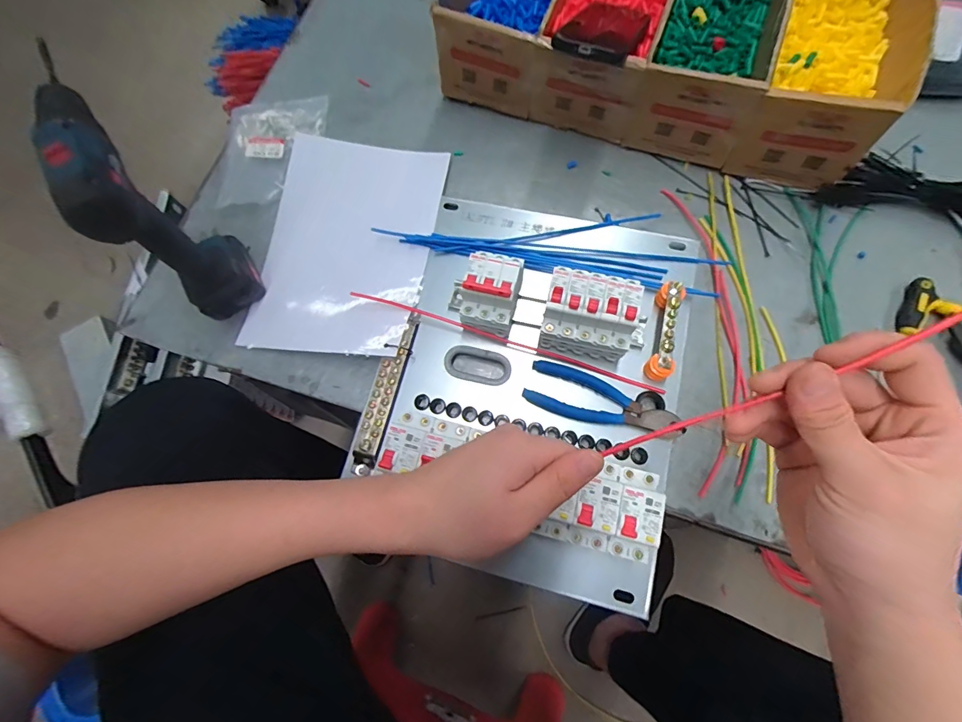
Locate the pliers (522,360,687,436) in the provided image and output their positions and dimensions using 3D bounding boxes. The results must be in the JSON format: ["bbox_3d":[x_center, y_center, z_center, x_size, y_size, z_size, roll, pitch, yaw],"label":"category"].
[{"bbox_3d":[0.127,0.043,0.434,0.158,0.013,0.051,19,76,9],"label":"pliers"}]

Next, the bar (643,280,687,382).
[{"bbox_3d":[0.193,-0.030,0.434,0.027,0.035,0.099,11,84,6],"label":"bar"}]

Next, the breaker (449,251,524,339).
[{"bbox_3d":[0.010,-0.073,0.443,0.061,0.069,0.079,14,74,7],"label":"breaker"}]

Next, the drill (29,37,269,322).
[{"bbox_3d":[-0.319,-0.144,0.402,0.072,0.200,0.175,-43,76,-10],"label":"drill"}]

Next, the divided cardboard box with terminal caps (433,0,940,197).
[{"bbox_3d":[0.226,-0.427,0.535,0.527,0.123,0.329,20,75,8],"label":"divided cardboard box with terminal caps"}]

